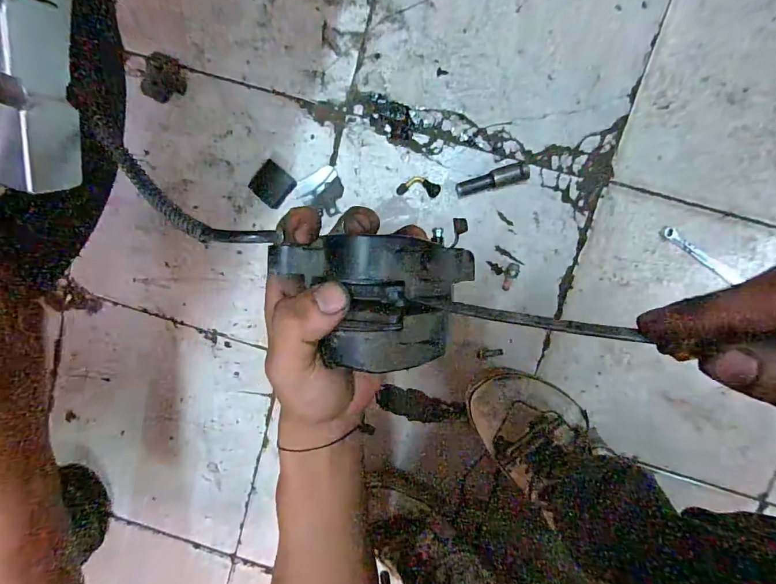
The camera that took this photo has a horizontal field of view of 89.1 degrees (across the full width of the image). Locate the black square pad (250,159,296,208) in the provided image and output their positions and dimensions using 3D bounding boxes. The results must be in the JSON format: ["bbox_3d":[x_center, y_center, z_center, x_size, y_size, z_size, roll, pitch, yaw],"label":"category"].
[{"bbox_3d":[-0.139,-0.128,0.472,0.047,0.004,0.045,43,99,-2],"label":"black square pad"}]

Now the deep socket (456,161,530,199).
[{"bbox_3d":[0.115,-0.125,0.440,0.076,0.022,0.020,-13,97,6],"label":"deep socket"}]

